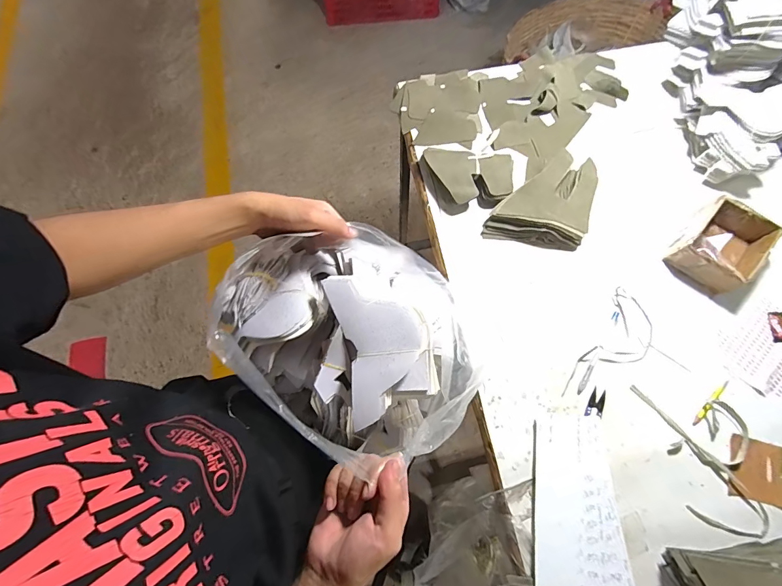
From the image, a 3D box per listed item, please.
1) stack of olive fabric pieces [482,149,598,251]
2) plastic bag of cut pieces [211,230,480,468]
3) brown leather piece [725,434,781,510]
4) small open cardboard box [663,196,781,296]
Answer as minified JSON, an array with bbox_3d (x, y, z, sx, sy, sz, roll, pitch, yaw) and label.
[{"bbox_3d":[0.264,-0.171,0.653,0.163,0.044,0.184,15,72,7],"label":"stack of olive fabric pieces"},{"bbox_3d":[-0.047,0.053,0.498,0.300,0.167,0.247,30,74,11],"label":"plastic bag of cut pieces"},{"bbox_3d":[0.512,0.249,0.520,0.080,0.007,0.080,15,75,3],"label":"brown leather piece"},{"bbox_3d":[0.528,-0.075,0.598,0.132,0.057,0.114,-43,75,-12],"label":"small open cardboard box"}]

